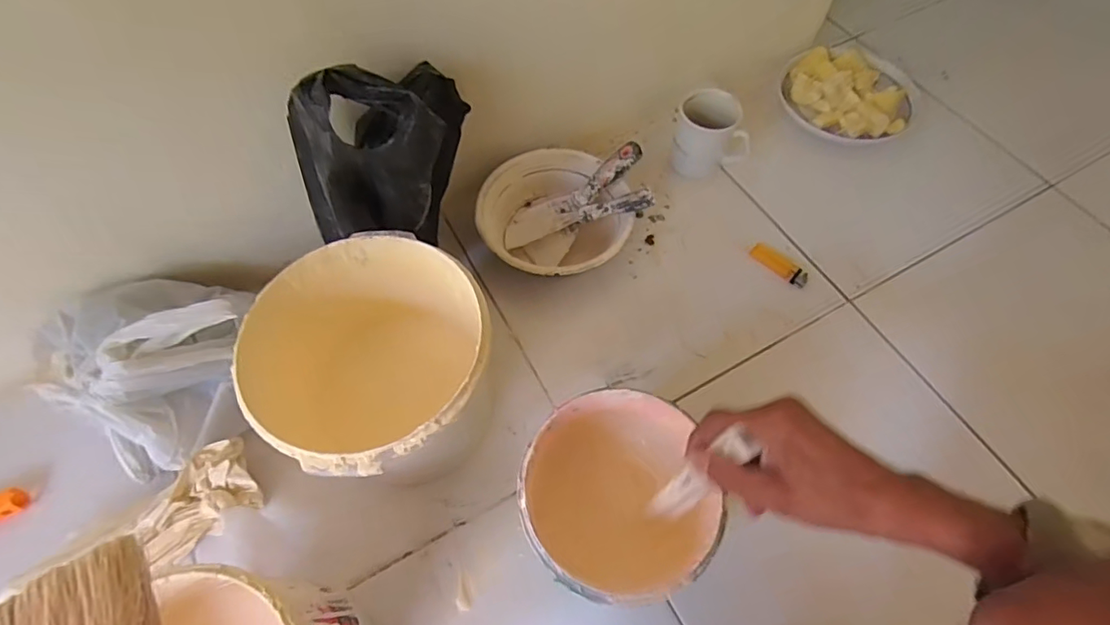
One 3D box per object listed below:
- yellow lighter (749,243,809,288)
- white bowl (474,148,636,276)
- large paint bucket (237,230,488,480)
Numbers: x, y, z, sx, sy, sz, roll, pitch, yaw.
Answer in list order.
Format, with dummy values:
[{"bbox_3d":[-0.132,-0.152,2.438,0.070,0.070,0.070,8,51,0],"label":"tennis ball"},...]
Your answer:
[{"bbox_3d":[0.299,-0.064,0.700,0.024,0.016,0.082,-38,68,-18],"label":"yellow lighter"},{"bbox_3d":[-0.006,-0.124,0.703,0.191,0.069,0.204,0,61,0],"label":"white bowl"},{"bbox_3d":[-0.161,0.068,0.530,0.207,0.197,0.208,0,61,0],"label":"large paint bucket"}]

